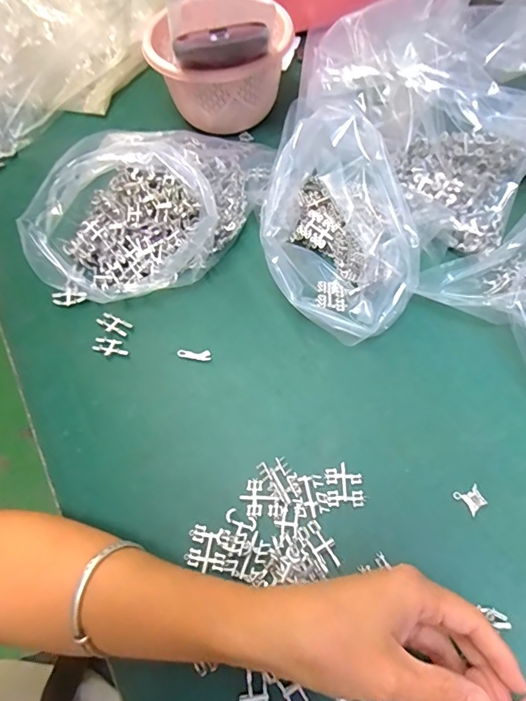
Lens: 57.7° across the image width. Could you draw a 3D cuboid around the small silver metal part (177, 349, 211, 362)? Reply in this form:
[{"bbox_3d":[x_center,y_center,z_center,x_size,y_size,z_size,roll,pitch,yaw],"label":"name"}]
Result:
[{"bbox_3d":[-0.057,0.004,0.392,0.027,0.004,0.009,0,62,5],"label":"small silver metal part"}]

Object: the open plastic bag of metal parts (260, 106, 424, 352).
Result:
[{"bbox_3d":[0.065,-0.095,0.379,0.119,0.122,0.149,10,62,9],"label":"open plastic bag of metal parts"}]

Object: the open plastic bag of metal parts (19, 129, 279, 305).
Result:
[{"bbox_3d":[-0.103,-0.150,0.433,0.174,0.106,0.224,16,63,12],"label":"open plastic bag of metal parts"}]

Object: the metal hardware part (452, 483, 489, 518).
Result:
[{"bbox_3d":[0.142,0.101,0.324,0.018,0.004,0.019,-26,63,-8],"label":"metal hardware part"}]

